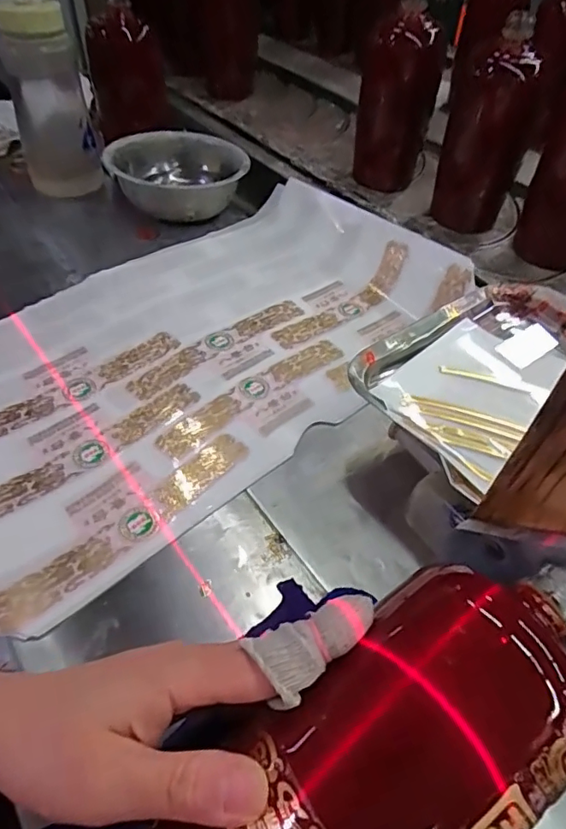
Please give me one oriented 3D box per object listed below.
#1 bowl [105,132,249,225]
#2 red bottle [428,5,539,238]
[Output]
[{"bbox_3d":[-0.120,-0.282,0.618,0.149,0.055,0.150,0,50,0],"label":"bowl"},{"bbox_3d":[0.213,-0.295,0.548,0.065,0.187,0.059,-26,55,-21],"label":"red bottle"}]

